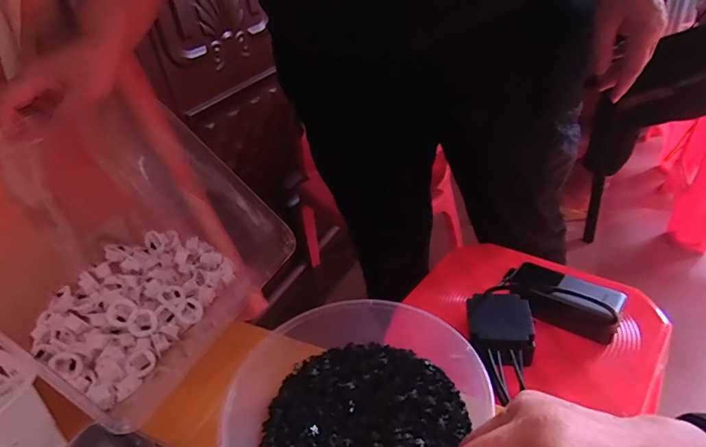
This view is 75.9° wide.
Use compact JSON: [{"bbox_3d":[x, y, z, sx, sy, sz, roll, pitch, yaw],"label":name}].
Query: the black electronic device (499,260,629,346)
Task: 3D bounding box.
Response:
[{"bbox_3d":[0.270,0.103,0.594,0.145,0.048,0.070,18,42,33],"label":"black electronic device"}]

